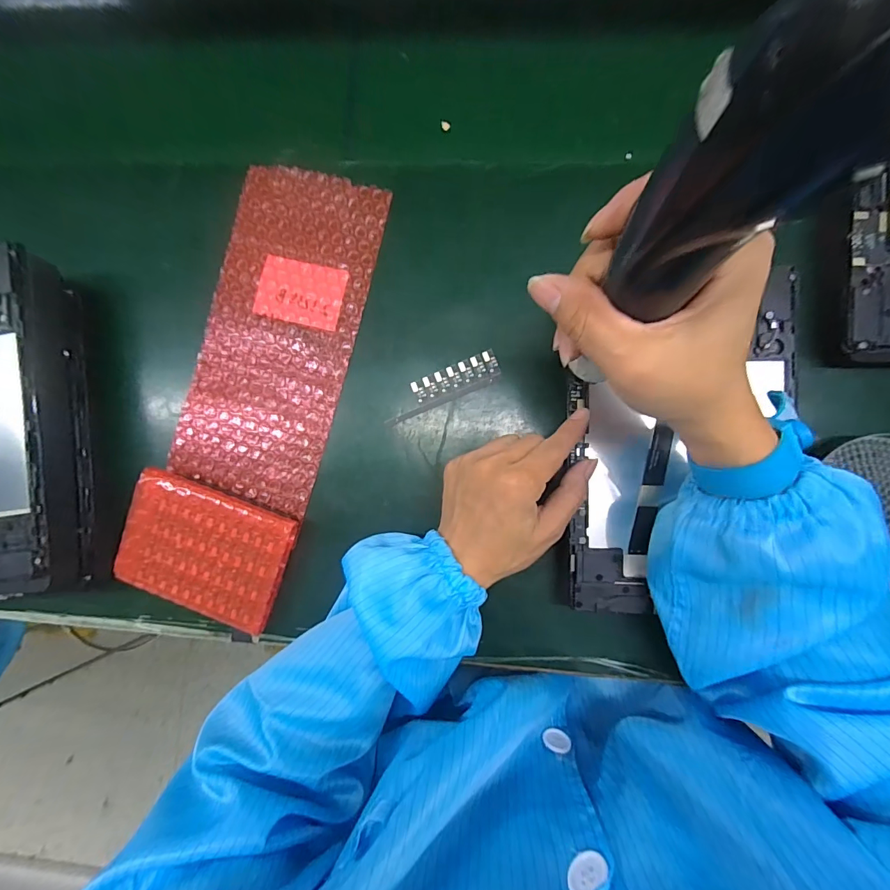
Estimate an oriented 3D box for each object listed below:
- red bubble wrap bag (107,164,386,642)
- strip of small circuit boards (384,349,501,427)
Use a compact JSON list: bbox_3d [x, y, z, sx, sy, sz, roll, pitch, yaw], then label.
[{"bbox_3d":[-0.146,-0.044,0.322,0.119,0.036,0.345,16,87,5],"label":"red bubble wrap bag"},{"bbox_3d":[-0.003,-0.046,0.326,0.095,0.004,0.024,-23,85,2],"label":"strip of small circuit boards"}]

